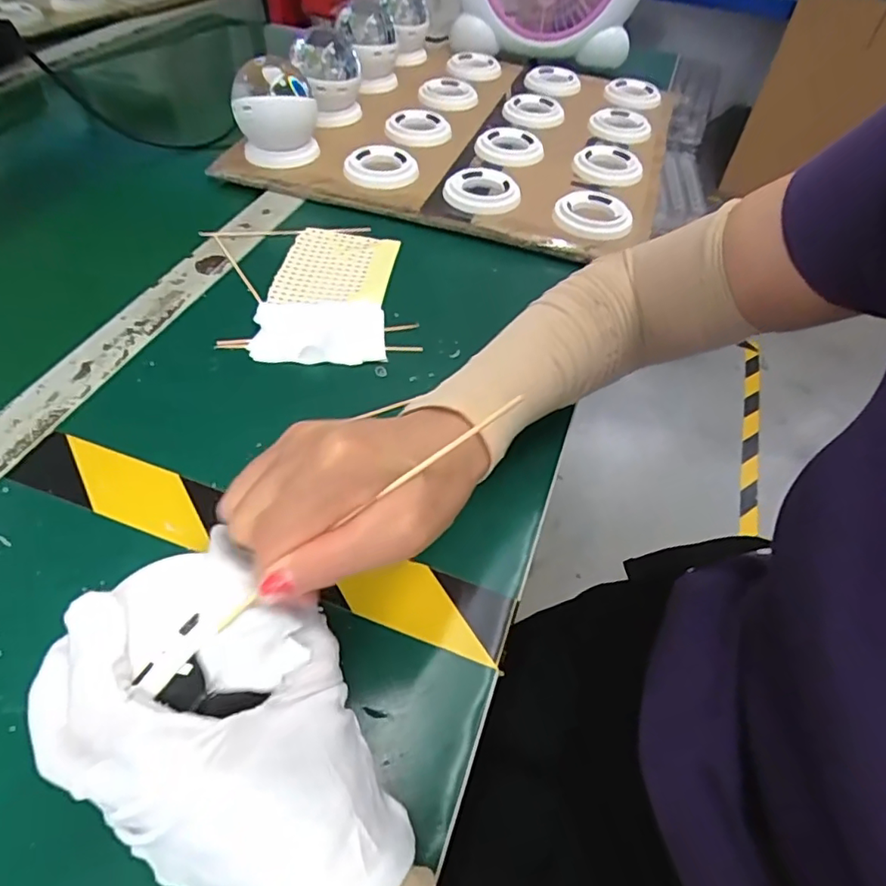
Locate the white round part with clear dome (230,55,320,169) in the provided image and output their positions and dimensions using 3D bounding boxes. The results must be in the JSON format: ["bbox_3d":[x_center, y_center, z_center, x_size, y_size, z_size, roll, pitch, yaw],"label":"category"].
[{"bbox_3d":[-0.160,-0.317,0.552,0.070,0.080,0.072,0,50,-5],"label":"white round part with clear dome"}]

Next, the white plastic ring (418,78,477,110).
[{"bbox_3d":[0.008,-0.422,0.687,0.072,0.011,0.076,2,50,-3],"label":"white plastic ring"}]

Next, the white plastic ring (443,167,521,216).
[{"bbox_3d":[0.034,-0.239,0.540,0.072,0.014,0.074,2,50,-3],"label":"white plastic ring"}]

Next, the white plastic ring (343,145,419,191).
[{"bbox_3d":[-0.060,-0.267,0.557,0.070,0.018,0.070,2,50,-3],"label":"white plastic ring"}]

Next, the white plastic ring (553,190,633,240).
[{"bbox_3d":[0.137,-0.207,0.521,0.068,0.014,0.069,2,50,-3],"label":"white plastic ring"}]

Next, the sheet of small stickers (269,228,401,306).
[{"bbox_3d":[-0.087,-0.145,0.475,0.089,0.007,0.103,7,50,1],"label":"sheet of small stickers"}]

